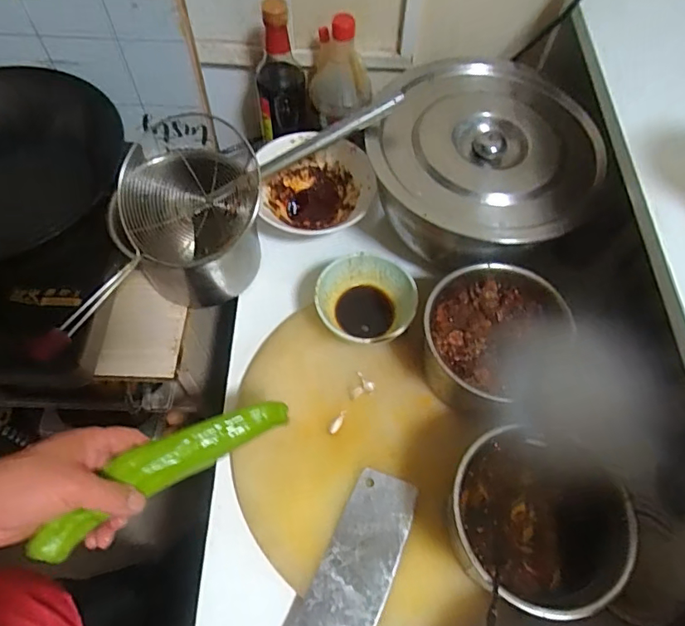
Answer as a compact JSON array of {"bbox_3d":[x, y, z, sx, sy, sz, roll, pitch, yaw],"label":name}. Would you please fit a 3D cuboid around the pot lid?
[{"bbox_3d":[0.176,-0.199,0.612,0.255,0.044,0.279,1,63,-2],"label":"pot lid"}]

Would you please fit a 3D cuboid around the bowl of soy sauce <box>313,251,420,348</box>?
[{"bbox_3d":[0.028,-0.013,0.616,0.117,0.055,0.121,1,63,-2],"label":"bowl of soy sauce"}]

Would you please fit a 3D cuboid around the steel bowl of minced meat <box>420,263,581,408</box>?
[{"bbox_3d":[0.169,0.032,0.580,0.161,0.095,0.143,-12,64,-9],"label":"steel bowl of minced meat"}]

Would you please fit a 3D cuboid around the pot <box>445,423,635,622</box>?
[{"bbox_3d":[0.177,0.198,0.487,0.145,0.109,0.153,1,63,-2],"label":"pot"}]

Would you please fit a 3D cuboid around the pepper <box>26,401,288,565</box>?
[{"bbox_3d":[-0.159,0.139,0.458,0.228,0.028,0.045,-27,67,-24],"label":"pepper"}]

